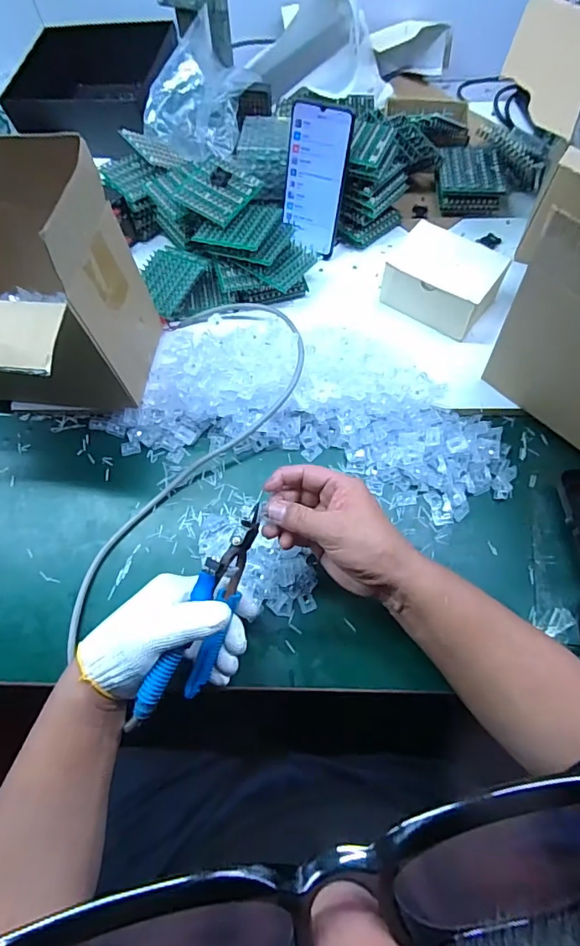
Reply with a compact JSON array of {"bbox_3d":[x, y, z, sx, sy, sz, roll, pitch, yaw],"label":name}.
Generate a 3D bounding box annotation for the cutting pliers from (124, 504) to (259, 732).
[{"bbox_3d":[-0.069,0.120,0.413,0.027,0.071,0.186,23,83,11],"label":"cutting pliers"}]

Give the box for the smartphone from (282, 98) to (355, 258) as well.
[{"bbox_3d":[0.029,-0.360,0.595,0.077,0.151,0.010,22,45,12],"label":"smartphone"}]

